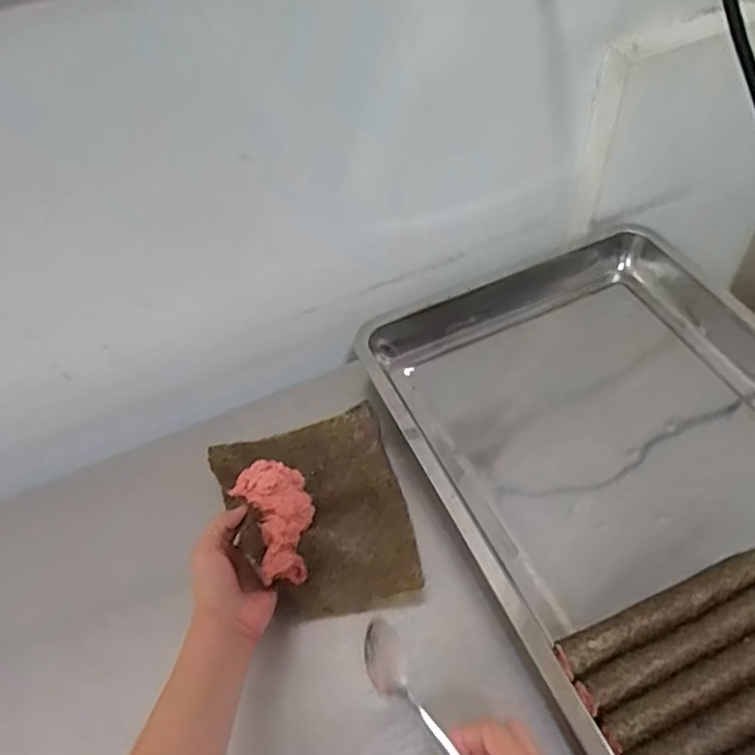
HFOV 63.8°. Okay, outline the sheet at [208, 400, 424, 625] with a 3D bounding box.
[{"bbox_3d":[-0.057,0.111,0.563,0.166,0.067,0.201,-15,52,-6],"label":"sheet"}]

